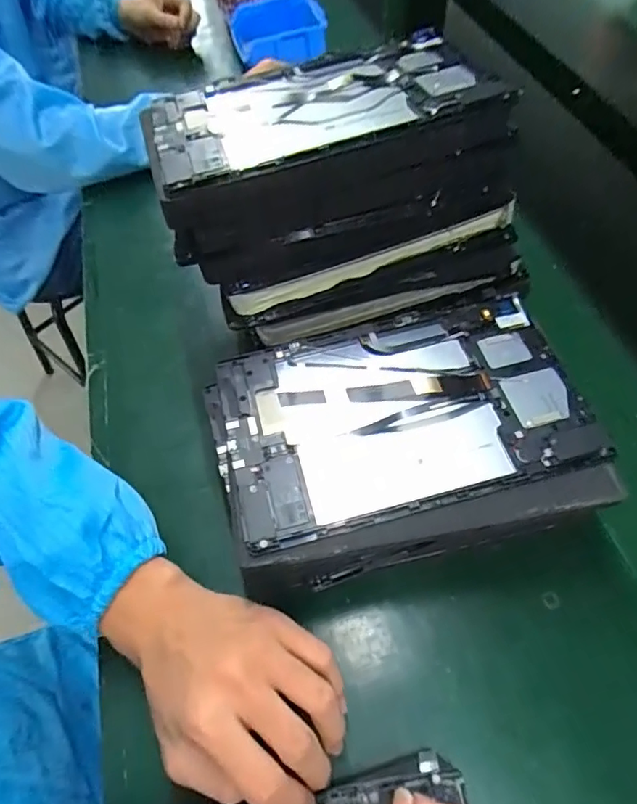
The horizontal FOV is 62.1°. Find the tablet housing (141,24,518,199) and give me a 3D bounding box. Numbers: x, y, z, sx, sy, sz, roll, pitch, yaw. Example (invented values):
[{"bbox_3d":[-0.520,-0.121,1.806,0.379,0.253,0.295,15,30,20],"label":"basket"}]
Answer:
[{"bbox_3d":[-0.005,-0.215,0.391,0.244,0.023,0.151,-15,50,-3],"label":"tablet housing"}]

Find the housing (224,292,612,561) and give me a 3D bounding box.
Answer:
[{"bbox_3d":[0.054,0.003,0.366,0.233,0.010,0.149,-13,56,-6],"label":"housing"}]

